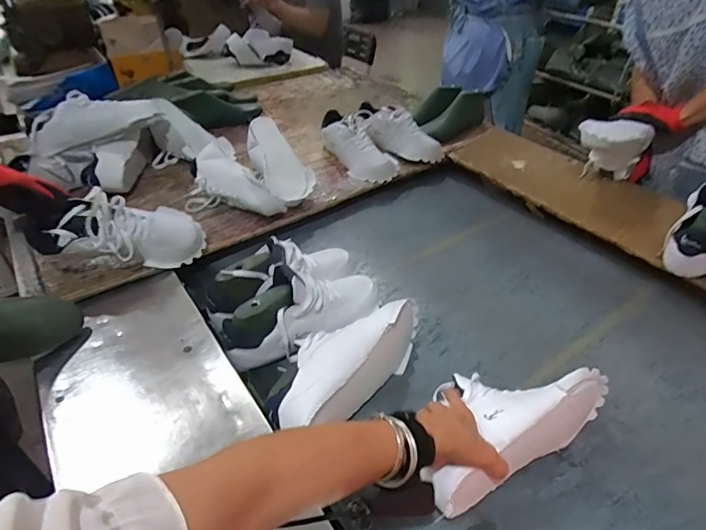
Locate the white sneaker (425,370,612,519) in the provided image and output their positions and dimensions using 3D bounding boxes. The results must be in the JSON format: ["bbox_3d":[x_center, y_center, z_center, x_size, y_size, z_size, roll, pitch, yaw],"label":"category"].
[{"bbox_3d":[0.185,0.184,0.585,0.286,0.092,0.148,-21,44,-22],"label":"white sneaker"}]

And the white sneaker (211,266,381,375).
[{"bbox_3d":[-0.083,0.061,0.724,0.275,0.108,0.129,-17,43,-19],"label":"white sneaker"}]

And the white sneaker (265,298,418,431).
[{"bbox_3d":[-0.004,0.134,0.658,0.111,0.078,0.278,27,47,29],"label":"white sneaker"}]

